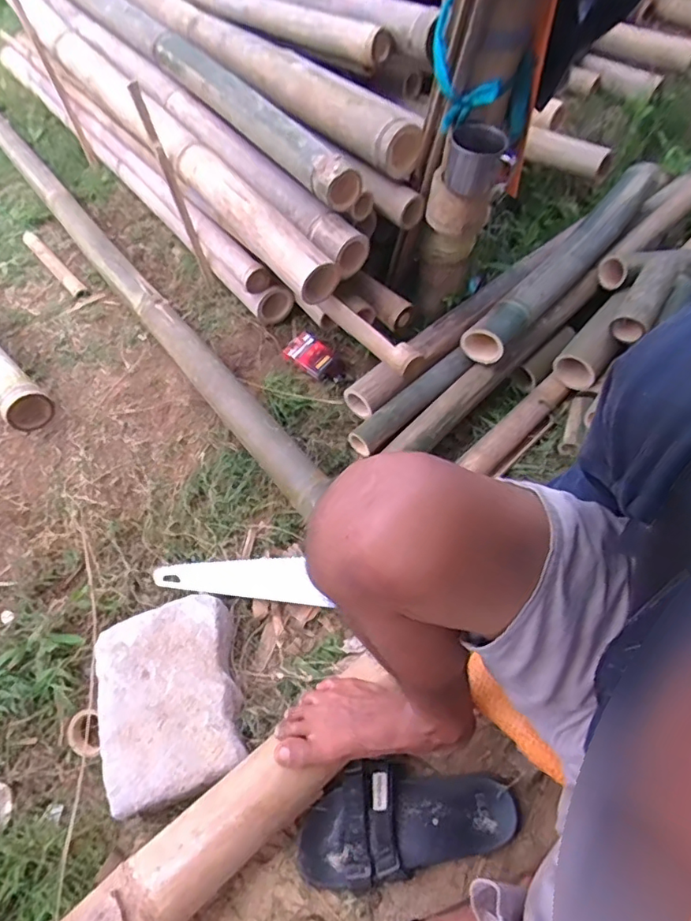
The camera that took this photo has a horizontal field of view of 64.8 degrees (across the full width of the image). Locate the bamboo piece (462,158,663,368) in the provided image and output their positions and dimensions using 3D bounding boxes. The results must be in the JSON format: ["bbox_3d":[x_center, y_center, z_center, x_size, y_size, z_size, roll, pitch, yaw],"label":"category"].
[{"bbox_3d":[0.487,-0.451,1.116,0.083,0.075,0.780,32,65,26],"label":"bamboo piece"}]

